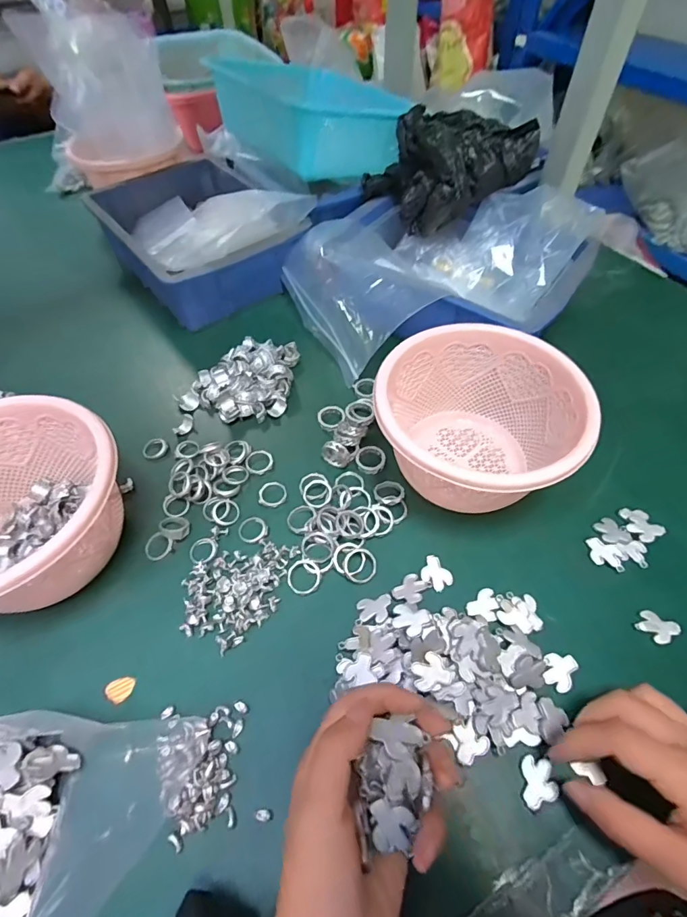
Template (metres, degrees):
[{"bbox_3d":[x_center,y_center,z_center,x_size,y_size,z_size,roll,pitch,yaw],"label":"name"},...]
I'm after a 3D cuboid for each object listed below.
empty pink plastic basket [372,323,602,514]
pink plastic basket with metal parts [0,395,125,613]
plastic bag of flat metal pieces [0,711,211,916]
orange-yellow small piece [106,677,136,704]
[{"bbox_3d":[0.099,-0.019,0.342,0.145,0.093,0.143,19,55,15],"label":"empty pink plastic basket"},{"bbox_3d":[-0.224,0.041,0.308,0.139,0.088,0.138,-1,52,1],"label":"pink plastic basket with metal parts"},{"bbox_3d":[-0.161,0.192,0.237,0.163,0.033,0.124,-18,54,-12],"label":"plastic bag of flat metal pieces"},{"bbox_3d":[-0.145,0.149,0.288,0.019,0.004,0.016,-15,46,-14],"label":"orange-yellow small piece"}]

